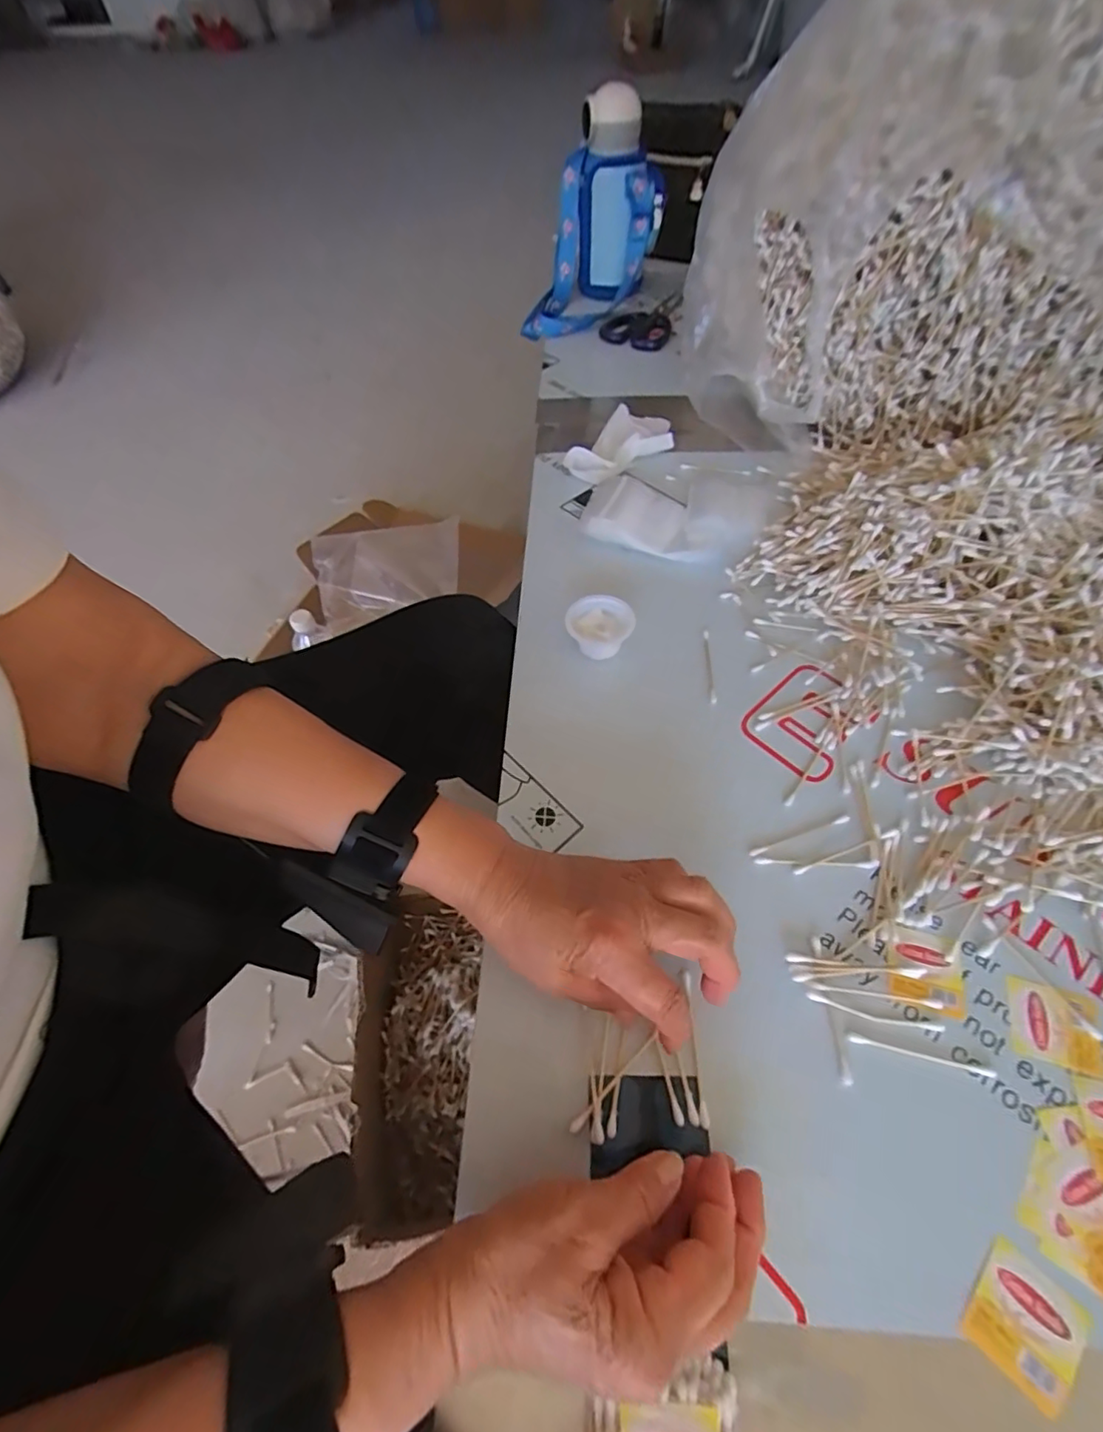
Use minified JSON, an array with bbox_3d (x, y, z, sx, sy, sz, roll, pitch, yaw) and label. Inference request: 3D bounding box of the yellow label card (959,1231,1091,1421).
[{"bbox_3d":[0.208,0.267,0.248,0.038,0.004,0.044,38,68,25],"label":"yellow label card"}]

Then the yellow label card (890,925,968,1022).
[{"bbox_3d":[0.216,0.146,0.325,0.039,0.004,0.044,16,60,11],"label":"yellow label card"}]

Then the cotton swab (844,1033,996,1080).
[{"bbox_3d":[0.198,0.182,0.303,0.073,0.004,0.005,10,59,11],"label":"cotton swab"}]

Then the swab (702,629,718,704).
[{"bbox_3d":[0.126,-0.039,0.453,0.005,0.008,0.069,0,58,5],"label":"swab"}]

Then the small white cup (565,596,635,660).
[{"bbox_3d":[0.040,-0.071,0.464,0.052,0.035,0.046,5,58,8],"label":"small white cup"}]

